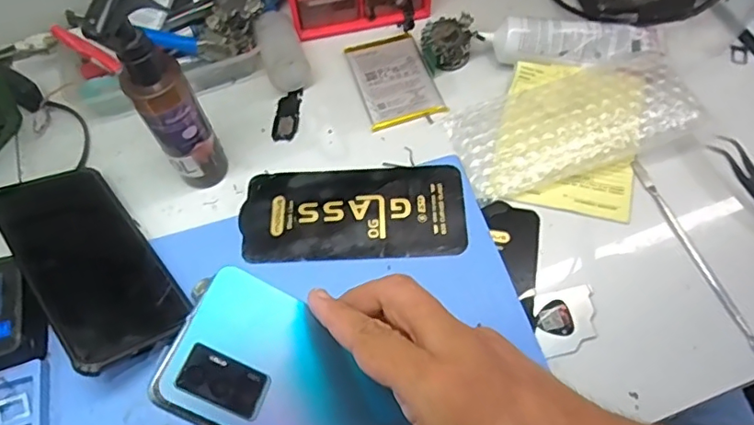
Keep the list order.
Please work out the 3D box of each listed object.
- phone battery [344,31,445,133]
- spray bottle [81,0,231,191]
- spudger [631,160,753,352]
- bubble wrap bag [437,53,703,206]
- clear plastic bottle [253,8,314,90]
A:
[{"bbox_3d":[0.014,-0.115,0.477,0.062,0.008,0.096,-16,63,-5],"label":"phone battery"},{"bbox_3d":[-0.138,-0.071,0.368,0.039,0.164,0.032,-34,65,-13],"label":"spray bottle"},{"bbox_3d":[0.223,0.031,0.383,0.007,0.005,0.169,-17,63,-5],"label":"spudger"},{"bbox_3d":[0.149,-0.074,0.429,0.176,0.026,0.088,-18,63,-6],"label":"bubble wrap bag"},{"bbox_3d":[-0.081,-0.136,0.473,0.035,0.034,0.069,-20,63,-7],"label":"clear plastic bottle"}]

